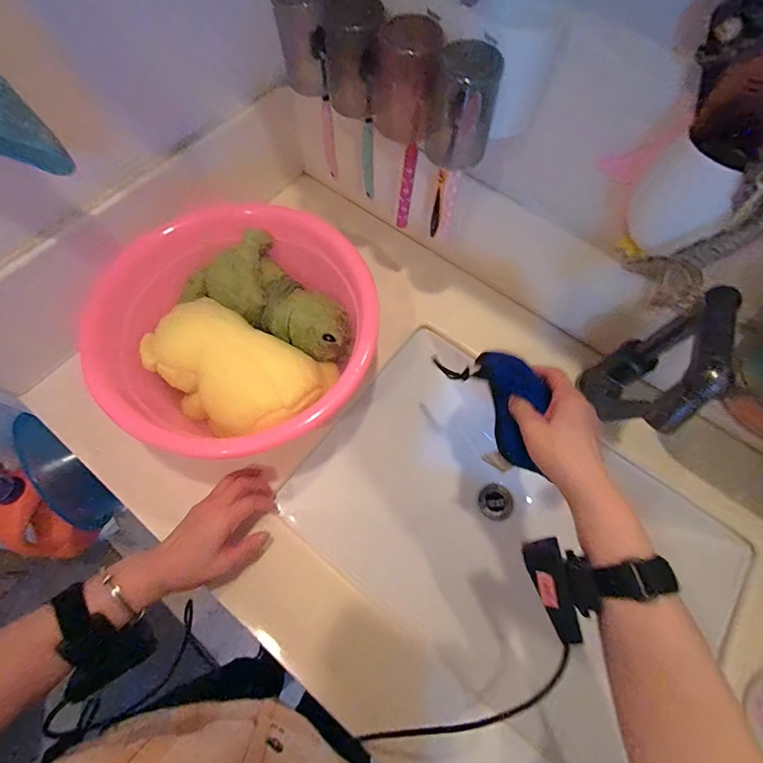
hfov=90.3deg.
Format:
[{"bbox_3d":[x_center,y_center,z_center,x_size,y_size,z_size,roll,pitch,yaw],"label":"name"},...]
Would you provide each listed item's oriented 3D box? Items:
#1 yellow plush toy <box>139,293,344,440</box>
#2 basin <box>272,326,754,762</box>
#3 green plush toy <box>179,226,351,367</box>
[{"bbox_3d":[-0.185,-0.009,0.469,0.220,0.079,0.132,23,68,9],"label":"yellow plush toy"},{"bbox_3d":[0.171,0.226,0.589,0.535,0.251,0.360,35,70,13],"label":"basin"},{"bbox_3d":[-0.137,-0.115,0.504,0.229,0.070,0.109,26,68,10],"label":"green plush toy"}]

